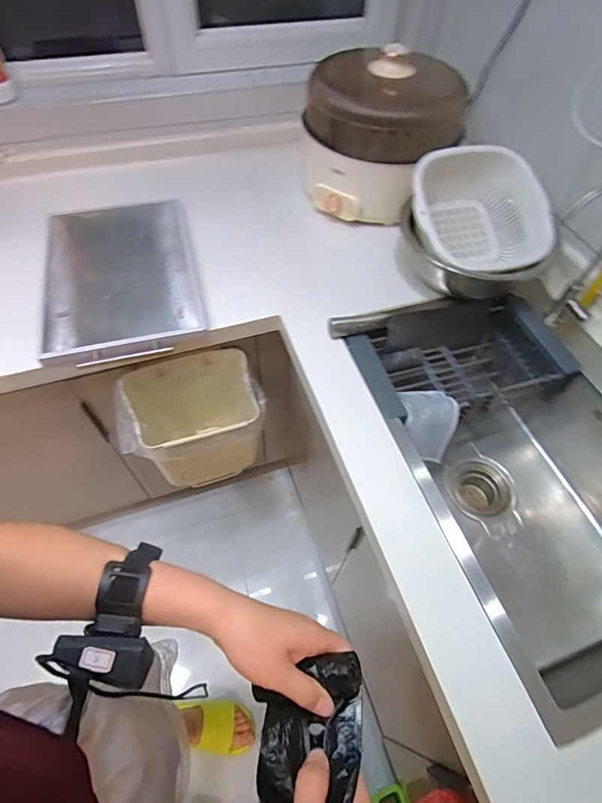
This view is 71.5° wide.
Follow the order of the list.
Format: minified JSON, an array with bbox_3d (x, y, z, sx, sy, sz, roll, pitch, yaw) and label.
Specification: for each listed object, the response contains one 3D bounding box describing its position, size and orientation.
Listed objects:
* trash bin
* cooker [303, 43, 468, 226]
[{"bbox_3d":[-0.214,0.054,0.878,0.280,0.245,0.184,-10,58,-11],"label":"trash bin"},{"bbox_3d":[0.162,-0.566,0.883,0.305,0.241,0.295,2,56,-3],"label":"cooker"}]

